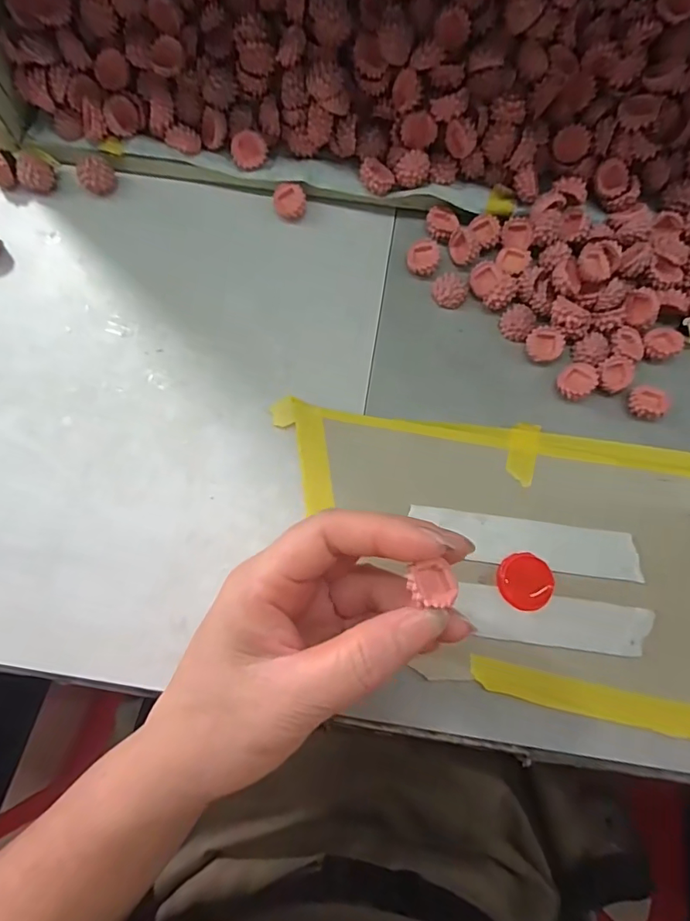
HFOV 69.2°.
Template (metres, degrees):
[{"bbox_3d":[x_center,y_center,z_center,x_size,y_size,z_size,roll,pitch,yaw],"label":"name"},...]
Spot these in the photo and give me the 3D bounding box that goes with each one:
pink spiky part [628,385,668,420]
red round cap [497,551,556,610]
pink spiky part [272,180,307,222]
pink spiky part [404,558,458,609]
[{"bbox_3d":[0.165,-0.032,0.271,0.021,0.007,0.018,22,76,4],"label":"pink spiky part"},{"bbox_3d":[0.089,0.059,0.246,0.027,0.007,0.026,0,75,-1],"label":"red round cap"},{"bbox_3d":[-0.033,-0.153,0.297,0.020,0.010,0.018,-6,75,-3],"label":"pink spiky part"},{"bbox_3d":[0.033,0.045,0.184,0.018,0.008,0.016,-1,77,-1],"label":"pink spiky part"}]

